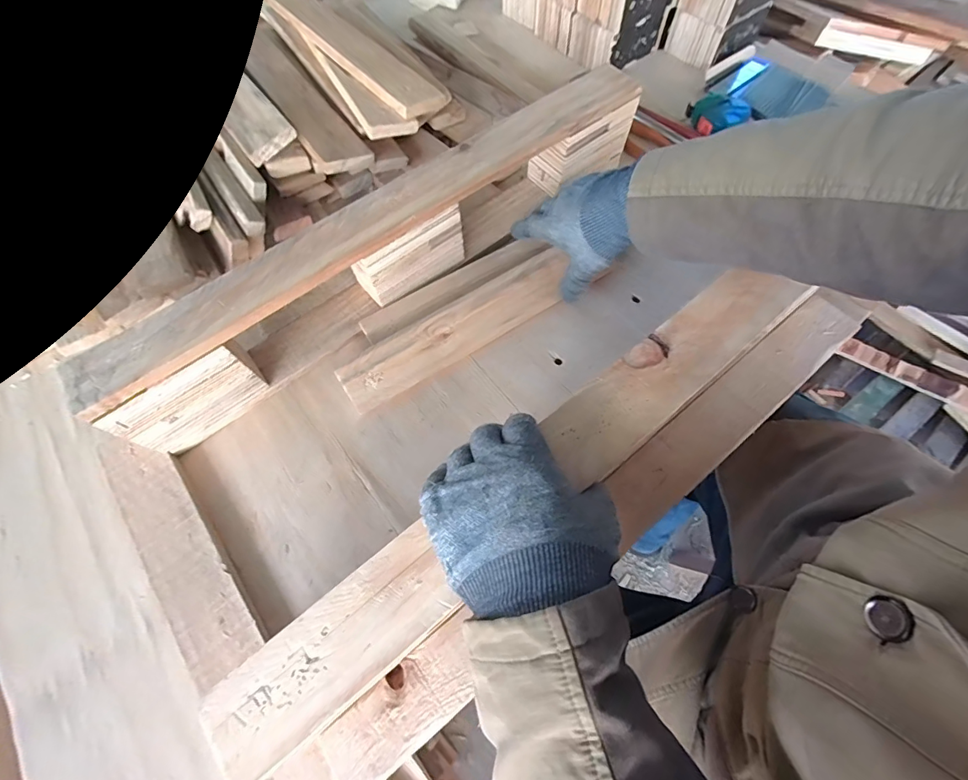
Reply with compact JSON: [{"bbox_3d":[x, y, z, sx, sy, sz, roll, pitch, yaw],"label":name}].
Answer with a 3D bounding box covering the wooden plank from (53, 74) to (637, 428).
[{"bbox_3d":[-0.091,-0.178,0.427,0.633,0.018,0.069,-35,69,-11],"label":"wooden plank"}]

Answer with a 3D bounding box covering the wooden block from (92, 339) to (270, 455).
[{"bbox_3d":[-0.297,-0.004,0.425,0.123,0.098,0.061,-39,70,-13],"label":"wooden block"}]

